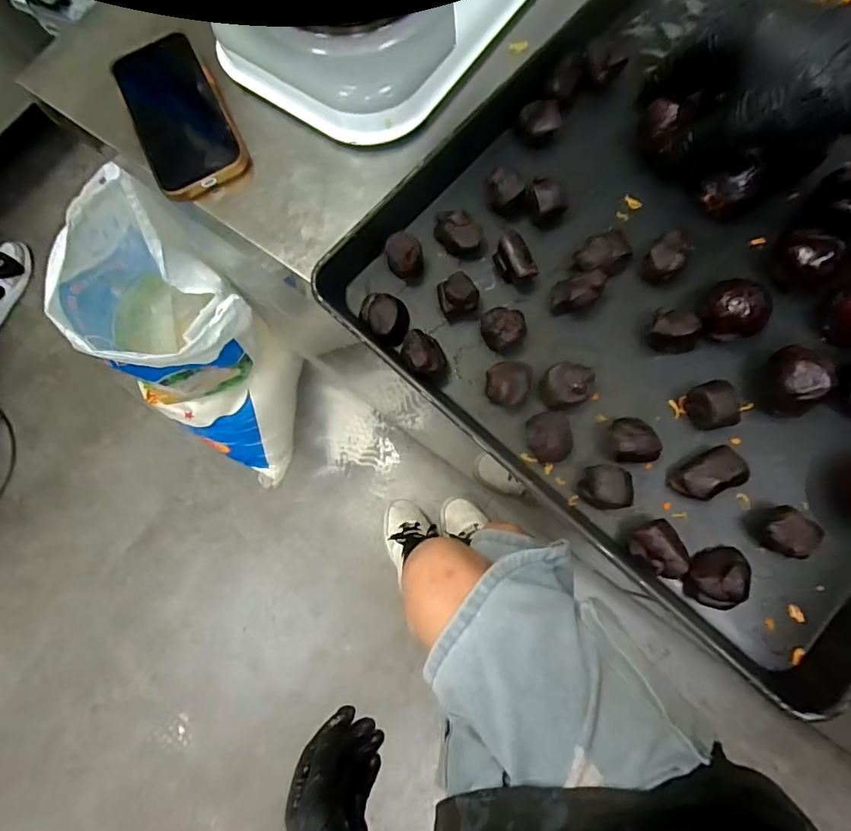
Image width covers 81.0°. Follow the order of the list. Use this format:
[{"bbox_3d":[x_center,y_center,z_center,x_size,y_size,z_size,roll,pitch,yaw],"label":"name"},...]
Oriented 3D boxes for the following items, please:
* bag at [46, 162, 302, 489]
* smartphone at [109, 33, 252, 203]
[{"bbox_3d":[-0.388,-0.090,0.873,0.273,0.612,0.264,31,80,12],"label":"bag"},{"bbox_3d":[-0.201,-0.246,0.410,0.072,0.016,0.141,-26,75,-2],"label":"smartphone"}]

